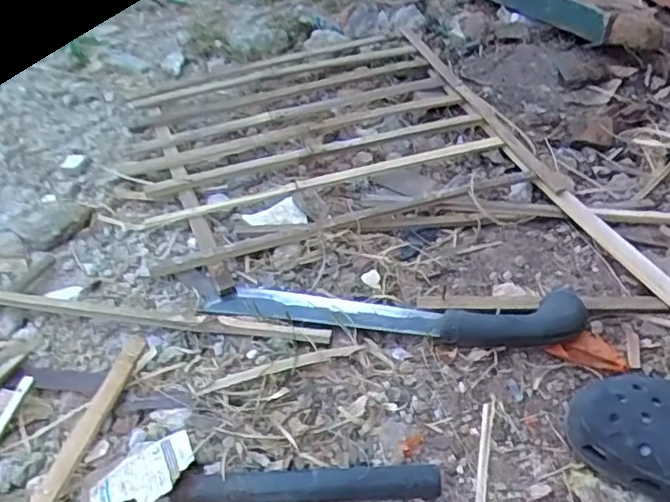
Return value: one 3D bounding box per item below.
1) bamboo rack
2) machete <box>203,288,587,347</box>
[{"bbox_3d":[-0.026,-0.175,0.914,0.567,0.045,0.492,-16,48,-13],"label":"bamboo rack"},{"bbox_3d":[0.053,0.060,0.633,0.376,0.042,0.066,6,41,9],"label":"machete"}]

